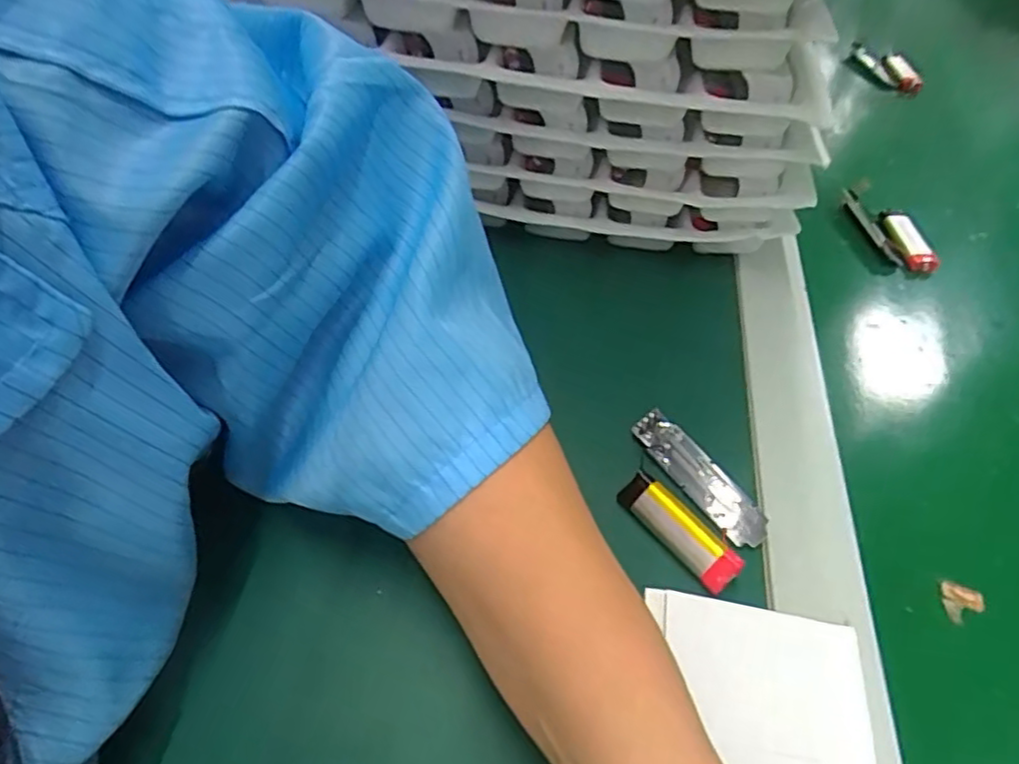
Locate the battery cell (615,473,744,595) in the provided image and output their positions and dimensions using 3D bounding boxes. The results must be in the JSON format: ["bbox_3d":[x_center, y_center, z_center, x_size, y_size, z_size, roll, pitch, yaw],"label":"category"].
[{"bbox_3d":[0.069,0.059,0.260,0.015,0.012,0.053,-33,60,-28],"label":"battery cell"}]

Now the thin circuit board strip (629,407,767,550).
[{"bbox_3d":[0.082,0.041,0.279,0.018,0.005,0.069,-40,64,-1],"label":"thin circuit board strip"}]

